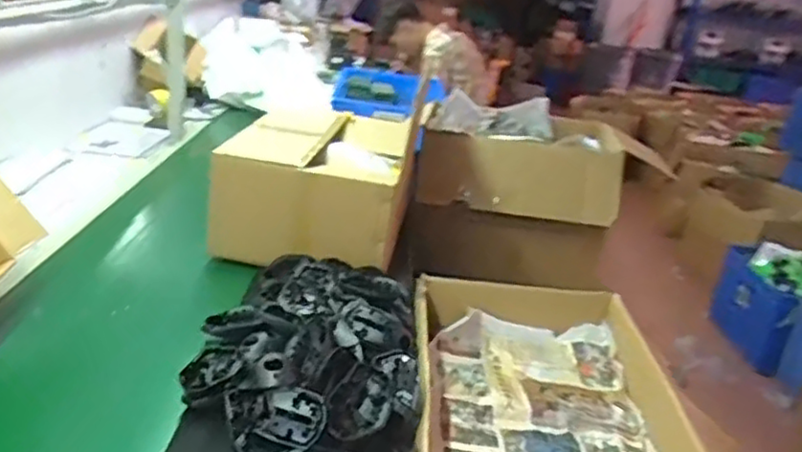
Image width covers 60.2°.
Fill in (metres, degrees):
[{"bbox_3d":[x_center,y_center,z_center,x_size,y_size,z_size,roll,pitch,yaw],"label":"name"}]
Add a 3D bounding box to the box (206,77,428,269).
[{"bbox_3d":[-0.168,-0.106,1.524,0.369,0.215,0.469,8,21,1],"label":"box"}]

